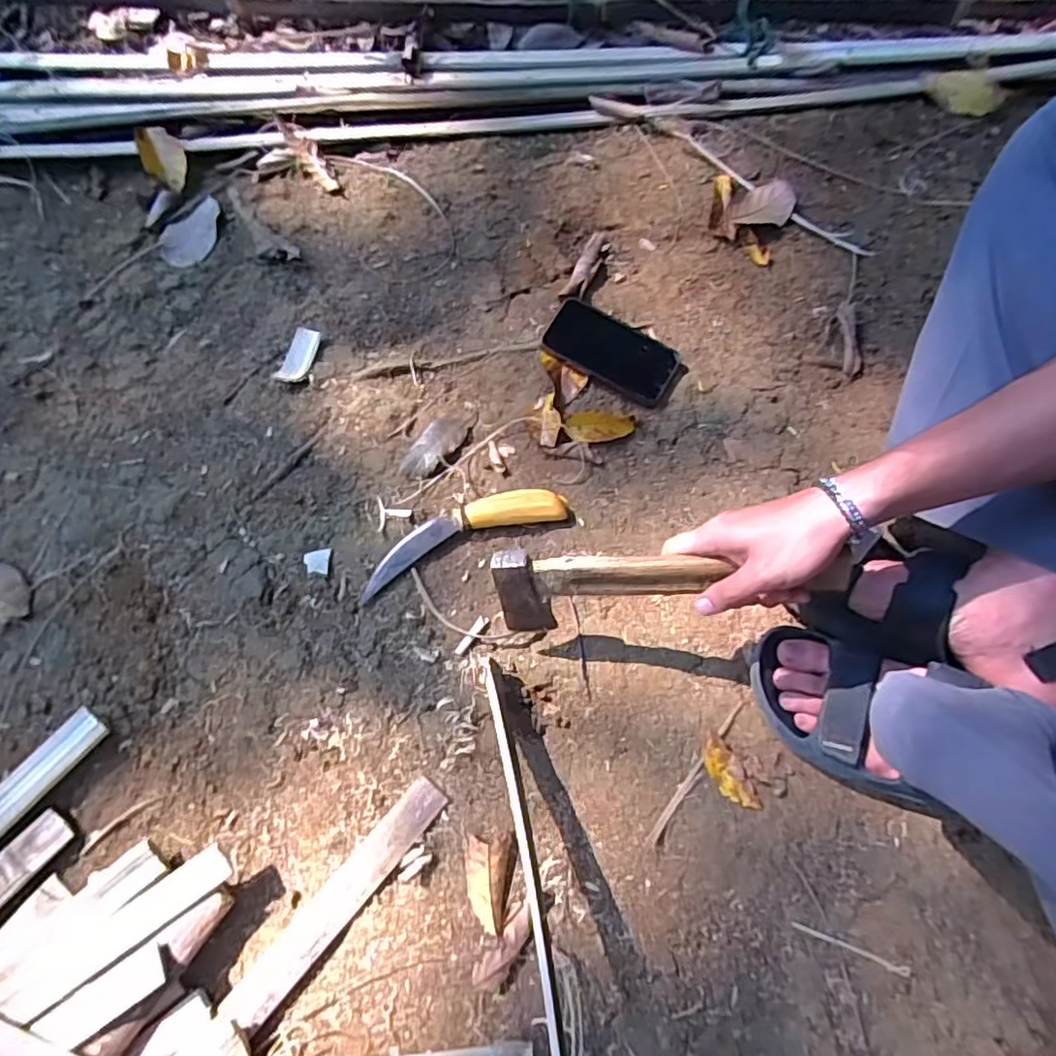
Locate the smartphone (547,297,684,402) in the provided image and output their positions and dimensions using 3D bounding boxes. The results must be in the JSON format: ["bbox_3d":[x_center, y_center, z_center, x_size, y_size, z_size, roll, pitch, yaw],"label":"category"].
[{"bbox_3d":[0.094,-0.198,0.685,0.144,0.008,0.078,28,74,1],"label":"smartphone"}]

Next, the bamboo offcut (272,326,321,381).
[{"bbox_3d":[-0.255,-0.193,0.694,0.032,0.015,0.070,19,70,9],"label":"bamboo offcut"}]

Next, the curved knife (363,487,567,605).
[{"bbox_3d":[-0.065,0.004,0.616,0.214,0.020,0.049,-21,70,-7],"label":"curved knife"}]

